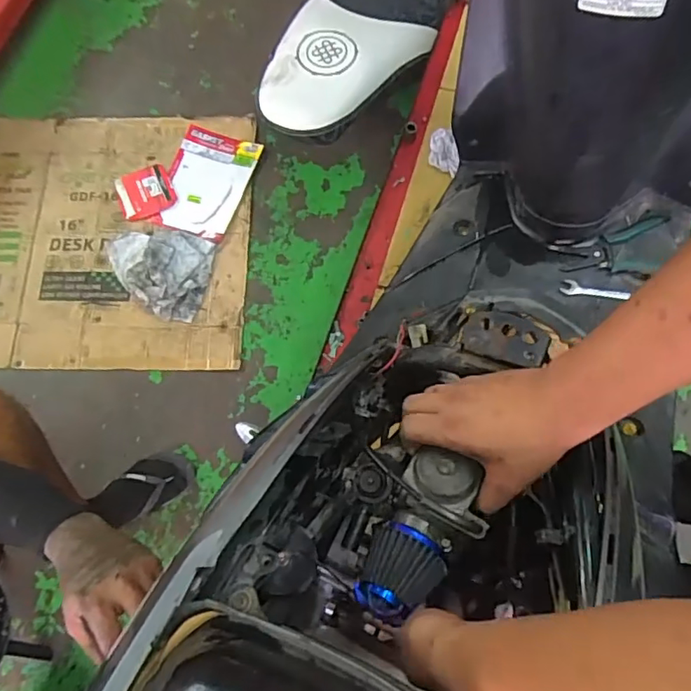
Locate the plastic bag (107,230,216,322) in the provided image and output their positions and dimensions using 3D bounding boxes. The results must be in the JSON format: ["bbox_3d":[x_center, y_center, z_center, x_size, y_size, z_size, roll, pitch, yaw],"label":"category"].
[{"bbox_3d":[-0.421,-0.170,1.210,0.245,0.035,0.199,15,74,5],"label":"plastic bag"}]

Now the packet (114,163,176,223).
[{"bbox_3d":[-0.463,-0.355,1.270,0.125,0.037,0.125,-23,75,-6],"label":"packet"}]

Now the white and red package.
[{"bbox_3d":[-0.326,-0.382,1.283,0.185,0.014,0.261,17,75,5],"label":"white and red package"}]

